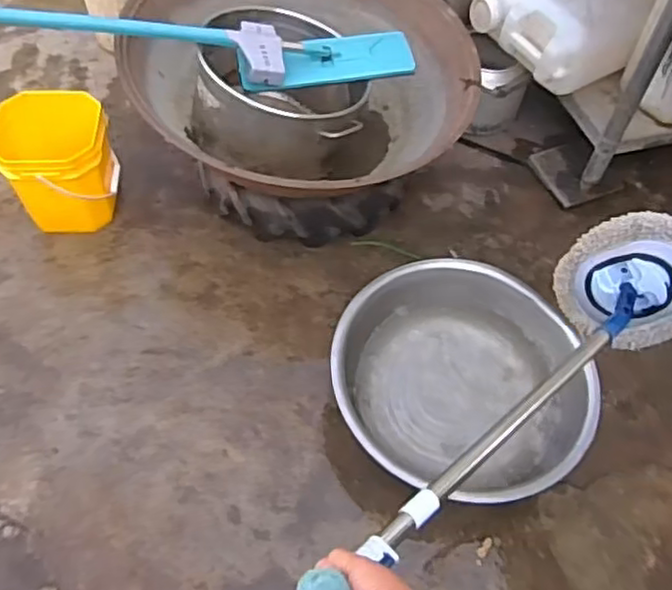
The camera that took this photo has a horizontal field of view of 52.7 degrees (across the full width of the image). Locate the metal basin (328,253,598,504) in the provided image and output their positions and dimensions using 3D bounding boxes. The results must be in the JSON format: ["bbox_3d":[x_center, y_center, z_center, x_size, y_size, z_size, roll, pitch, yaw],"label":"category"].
[{"bbox_3d":[0.264,0.173,1.470,0.522,0.166,0.500,1,56,-2],"label":"metal basin"}]

